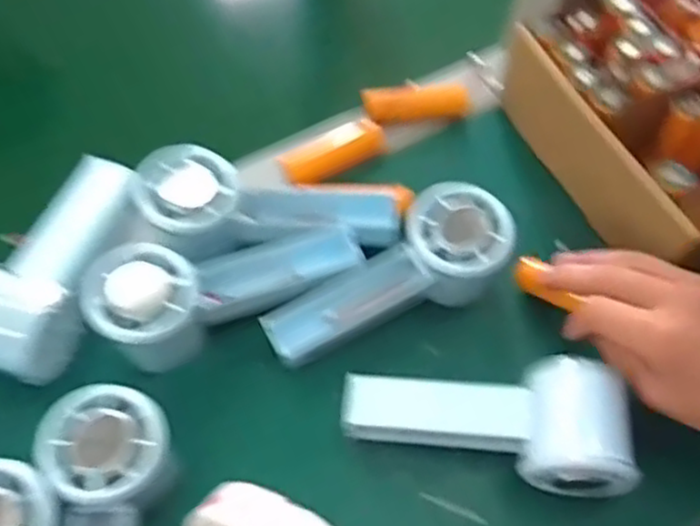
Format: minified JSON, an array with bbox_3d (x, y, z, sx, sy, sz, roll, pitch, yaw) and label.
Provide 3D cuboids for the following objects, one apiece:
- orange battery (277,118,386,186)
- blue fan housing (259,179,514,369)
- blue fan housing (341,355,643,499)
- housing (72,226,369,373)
[{"bbox_3d":[-0.011,-0.074,0.486,0.072,0.020,0.023,-25,66,-13],"label":"orange battery"},{"bbox_3d":[0.025,0.012,0.427,0.149,0.055,0.056,-31,67,-2],"label":"blue fan housing"},{"bbox_3d":[0.072,0.089,0.391,0.147,0.056,0.068,5,63,1],"label":"blue fan housing"},{"bbox_3d":[-0.072,0.009,0.418,0.148,0.063,0.053,-24,66,-13],"label":"housing"}]

